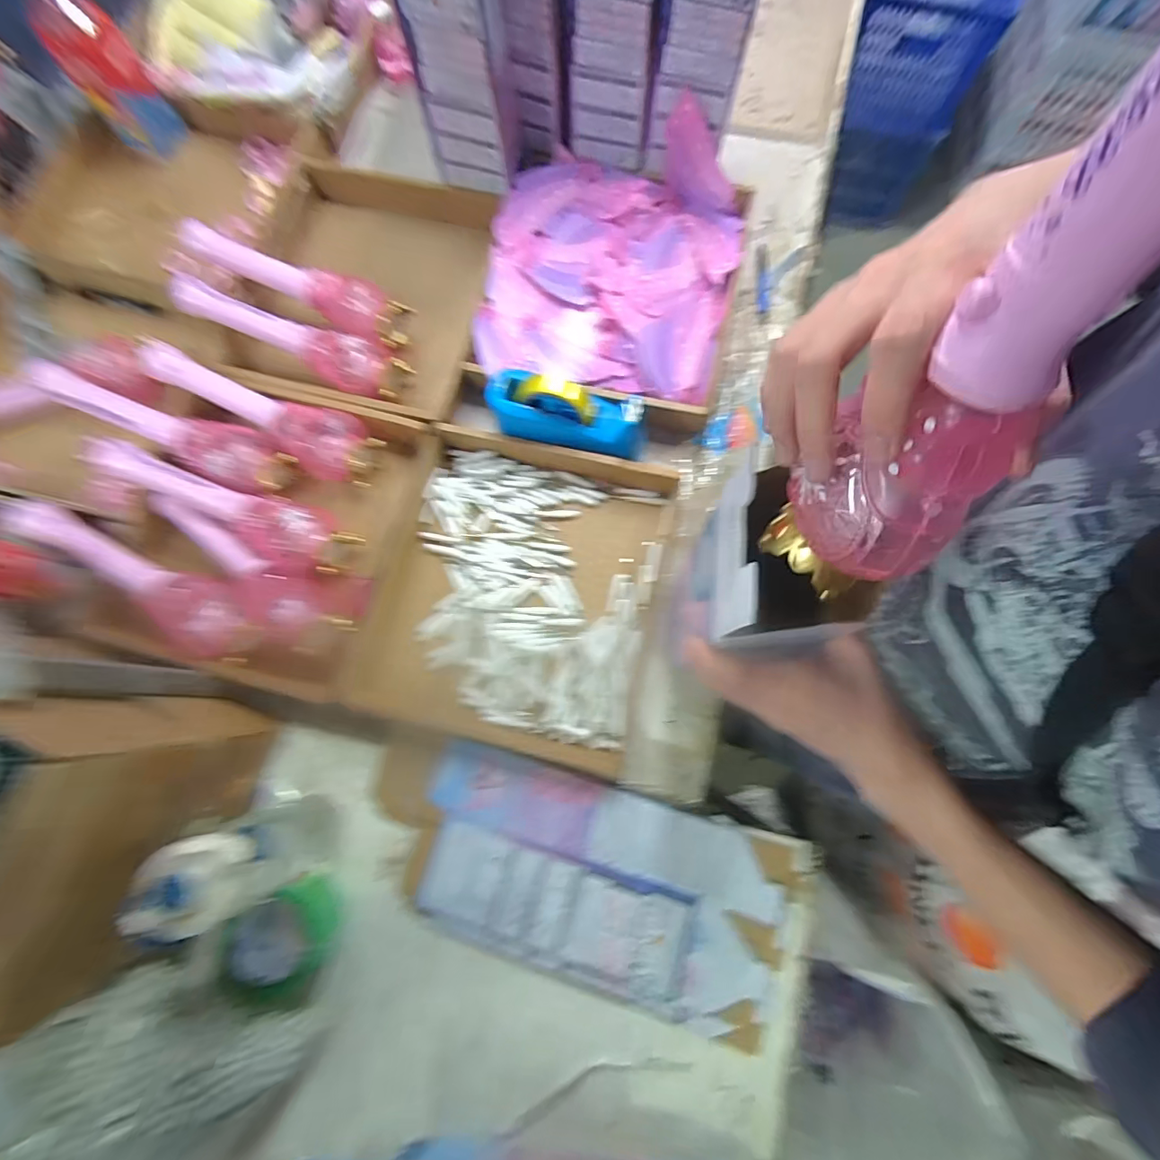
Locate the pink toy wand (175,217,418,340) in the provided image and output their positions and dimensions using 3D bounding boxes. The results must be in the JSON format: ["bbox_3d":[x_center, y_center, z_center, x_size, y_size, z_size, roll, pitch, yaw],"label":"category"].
[{"bbox_3d":[-0.404,-0.420,0.717,0.330,0.049,0.071,20,80,6],"label":"pink toy wand"}]

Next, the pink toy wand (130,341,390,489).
[{"bbox_3d":[-0.433,-0.236,0.694,0.341,0.064,0.090,28,78,7],"label":"pink toy wand"}]

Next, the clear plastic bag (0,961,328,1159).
[{"bbox_3d":[-0.418,0.514,0.465,0.193,0.155,0.212,28,83,9],"label":"clear plastic bag"}]

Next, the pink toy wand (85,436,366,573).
[{"bbox_3d":[-0.459,-0.098,0.657,0.332,0.064,0.081,22,82,8],"label":"pink toy wand"}]

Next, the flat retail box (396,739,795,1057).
[{"bbox_3d":[0.013,0.338,0.567,0.405,0.025,0.202,17,75,6],"label":"flat retail box"}]

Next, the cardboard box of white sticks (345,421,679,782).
[{"bbox_3d":[-0.081,0.011,0.643,0.345,0.057,0.381,12,74,4],"label":"cardboard box of white sticks"}]

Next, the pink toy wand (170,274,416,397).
[{"bbox_3d":[-0.393,-0.339,0.703,0.323,0.064,0.089,28,81,7],"label":"pink toy wand"}]

